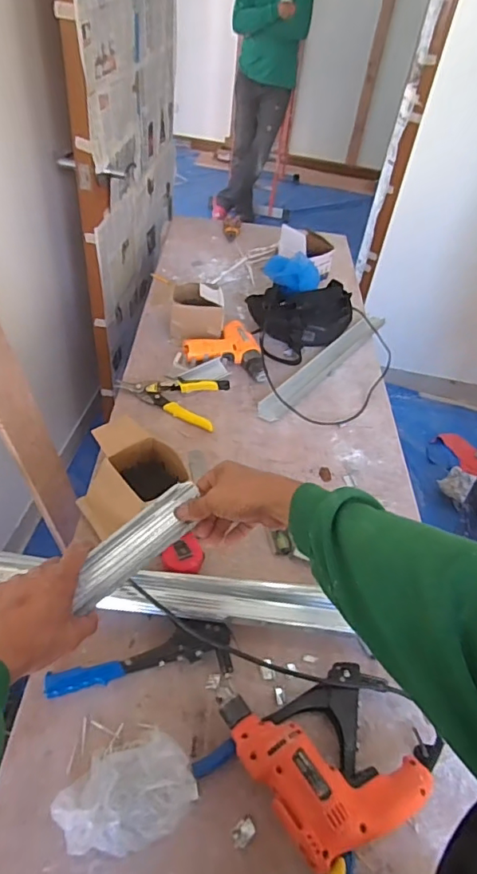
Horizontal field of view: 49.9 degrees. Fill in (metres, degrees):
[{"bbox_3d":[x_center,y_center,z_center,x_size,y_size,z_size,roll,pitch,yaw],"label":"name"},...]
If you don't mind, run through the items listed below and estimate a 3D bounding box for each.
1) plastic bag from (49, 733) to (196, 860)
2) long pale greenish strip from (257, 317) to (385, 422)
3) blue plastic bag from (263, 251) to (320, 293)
[{"bbox_3d":[-0.128,0.405,0.588,0.154,0.068,0.107,-11,46,-19],"label":"plastic bag"},{"bbox_3d":[0.215,-0.190,1.255,0.066,0.034,0.534,30,47,22],"label":"long pale greenish strip"},{"bbox_3d":[0.137,-0.420,1.283,0.098,0.074,0.150,-15,48,-23],"label":"blue plastic bag"}]

